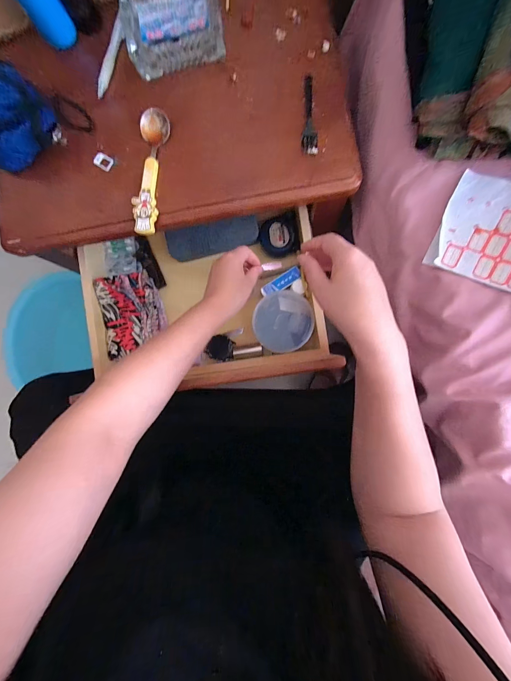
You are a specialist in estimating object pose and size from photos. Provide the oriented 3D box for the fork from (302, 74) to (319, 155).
[{"bbox_3d":[0.070,-0.286,0.348,0.020,0.006,0.107,2,87,4],"label":"fork"}]

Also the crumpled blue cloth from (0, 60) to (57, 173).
[{"bbox_3d":[-0.314,-0.278,0.351,0.105,0.055,0.089,-44,85,1],"label":"crumpled blue cloth"}]

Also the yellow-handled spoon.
[{"bbox_3d":[-0.136,-0.213,0.355,0.034,0.014,0.157,6,88,5],"label":"yellow-handled spoon"}]

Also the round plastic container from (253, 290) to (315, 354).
[{"bbox_3d":[0.046,-0.032,0.467,0.102,0.042,0.102,1,93,19],"label":"round plastic container"}]

